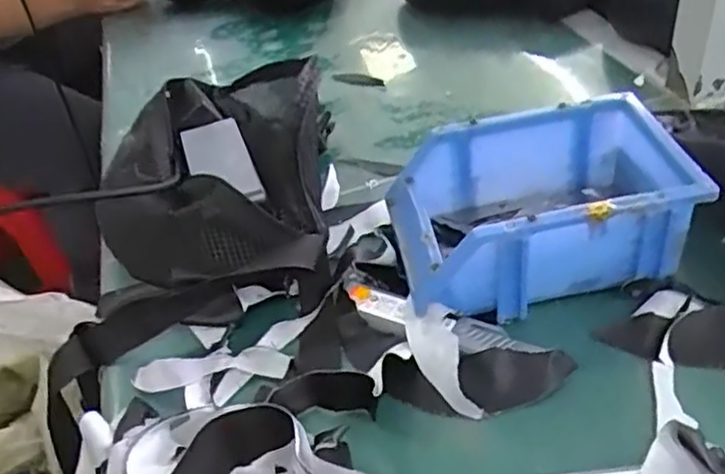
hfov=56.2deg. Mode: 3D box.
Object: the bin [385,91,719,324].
[{"bbox_3d":[0.114,-0.022,0.443,0.180,0.072,0.116,-9,41,-2],"label":"bin"}]

